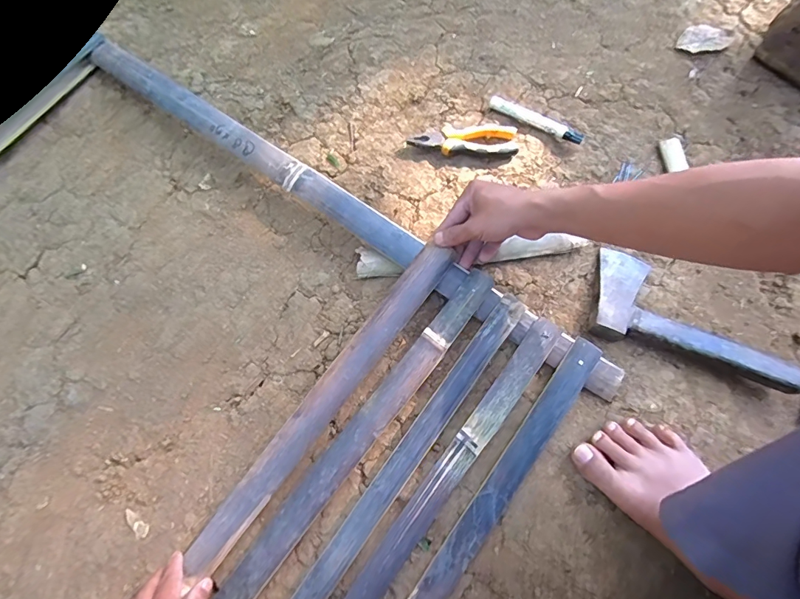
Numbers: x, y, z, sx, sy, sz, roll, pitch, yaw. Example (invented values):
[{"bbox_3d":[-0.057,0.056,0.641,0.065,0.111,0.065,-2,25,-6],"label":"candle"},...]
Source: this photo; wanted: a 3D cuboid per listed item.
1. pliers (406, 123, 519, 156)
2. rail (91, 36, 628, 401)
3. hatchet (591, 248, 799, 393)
[{"bbox_3d":[0.091,-0.231,0.610,0.151,0.025,0.048,3,73,2],"label":"pliers"},{"bbox_3d":[-0.102,-0.140,0.582,0.891,0.043,0.051,34,76,10],"label":"rail"},{"bbox_3d":[0.376,0.021,0.531,0.253,0.029,0.120,17,74,6],"label":"hatchet"}]

